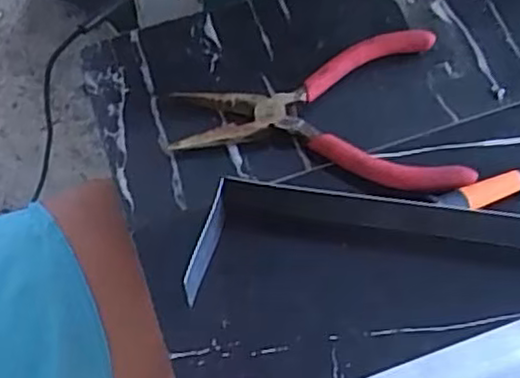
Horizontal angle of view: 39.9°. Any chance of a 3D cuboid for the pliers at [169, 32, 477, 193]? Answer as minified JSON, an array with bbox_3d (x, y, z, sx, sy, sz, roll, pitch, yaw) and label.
[{"bbox_3d":[0.028,-0.036,0.368,0.140,0.013,0.098,-5,58,-2],"label":"pliers"}]

